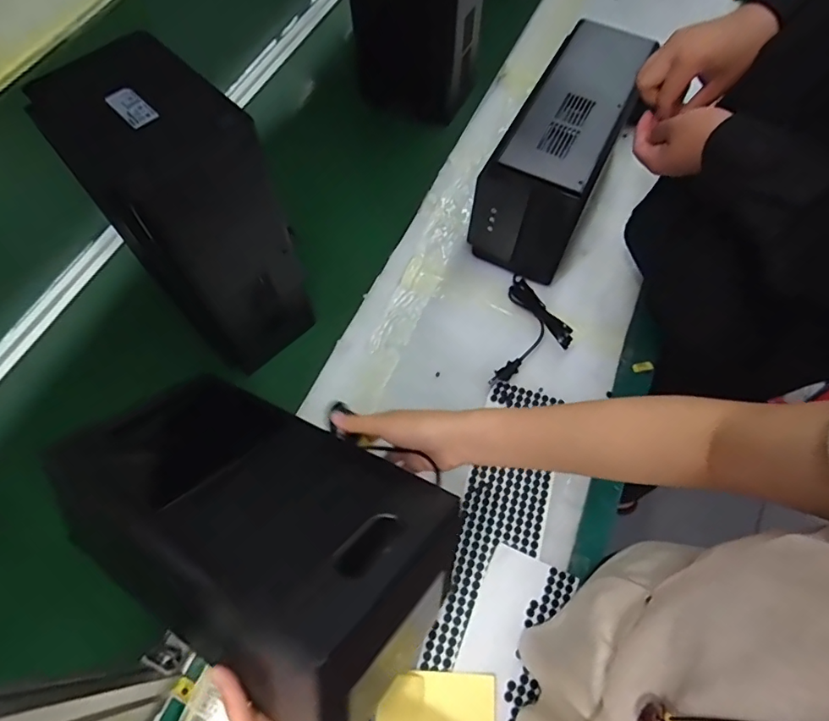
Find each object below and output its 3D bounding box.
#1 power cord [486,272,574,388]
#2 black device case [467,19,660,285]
[{"bbox_3d":[0.173,-0.049,0.736,0.091,0.055,0.186,13,64,5],"label":"power cord"},{"bbox_3d":[0.219,-0.312,0.780,0.141,0.214,0.329,25,65,11],"label":"black device case"}]

